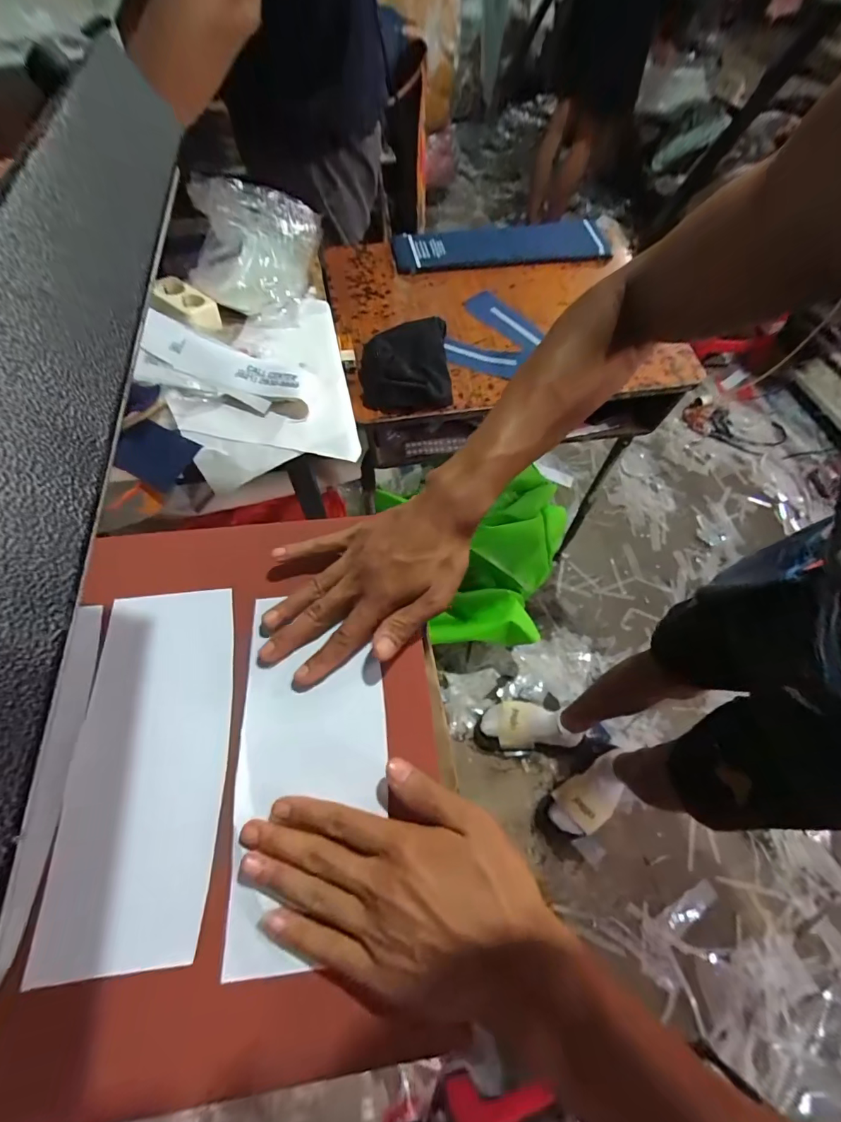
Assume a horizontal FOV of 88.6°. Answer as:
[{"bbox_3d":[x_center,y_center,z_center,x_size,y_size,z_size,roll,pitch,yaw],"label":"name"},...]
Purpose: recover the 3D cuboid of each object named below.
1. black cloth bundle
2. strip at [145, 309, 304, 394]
[{"bbox_3d":[-0.023,-0.316,0.679,0.139,0.062,0.165,-5,63,-5],"label":"black cloth bundle"},{"bbox_3d":[-0.289,-0.289,0.621,0.255,0.049,0.081,14,63,5],"label":"strip"}]

